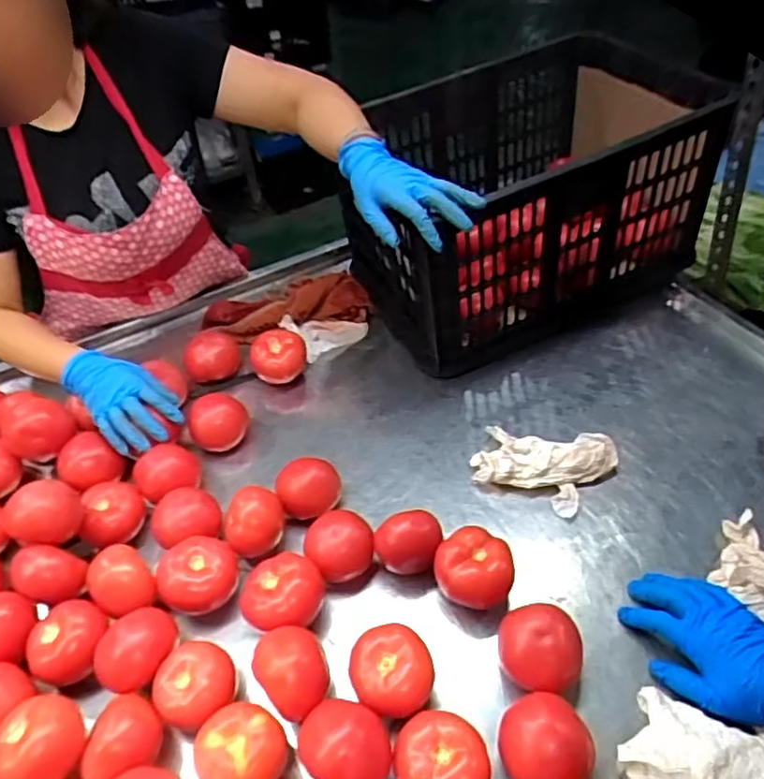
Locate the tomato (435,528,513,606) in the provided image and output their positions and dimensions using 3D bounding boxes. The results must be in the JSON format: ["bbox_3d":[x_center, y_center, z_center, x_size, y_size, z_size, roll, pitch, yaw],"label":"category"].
[{"bbox_3d":[0.097,0.192,0.668,0.068,0.062,0.074,-4,45,4],"label":"tomato"}]

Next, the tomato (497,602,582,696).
[{"bbox_3d":[0.150,0.249,0.613,0.076,0.055,0.075,-4,45,4],"label":"tomato"}]

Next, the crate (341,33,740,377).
[{"bbox_3d":[0.222,-0.289,0.977,0.505,0.313,0.328,-22,47,-14],"label":"crate"}]

